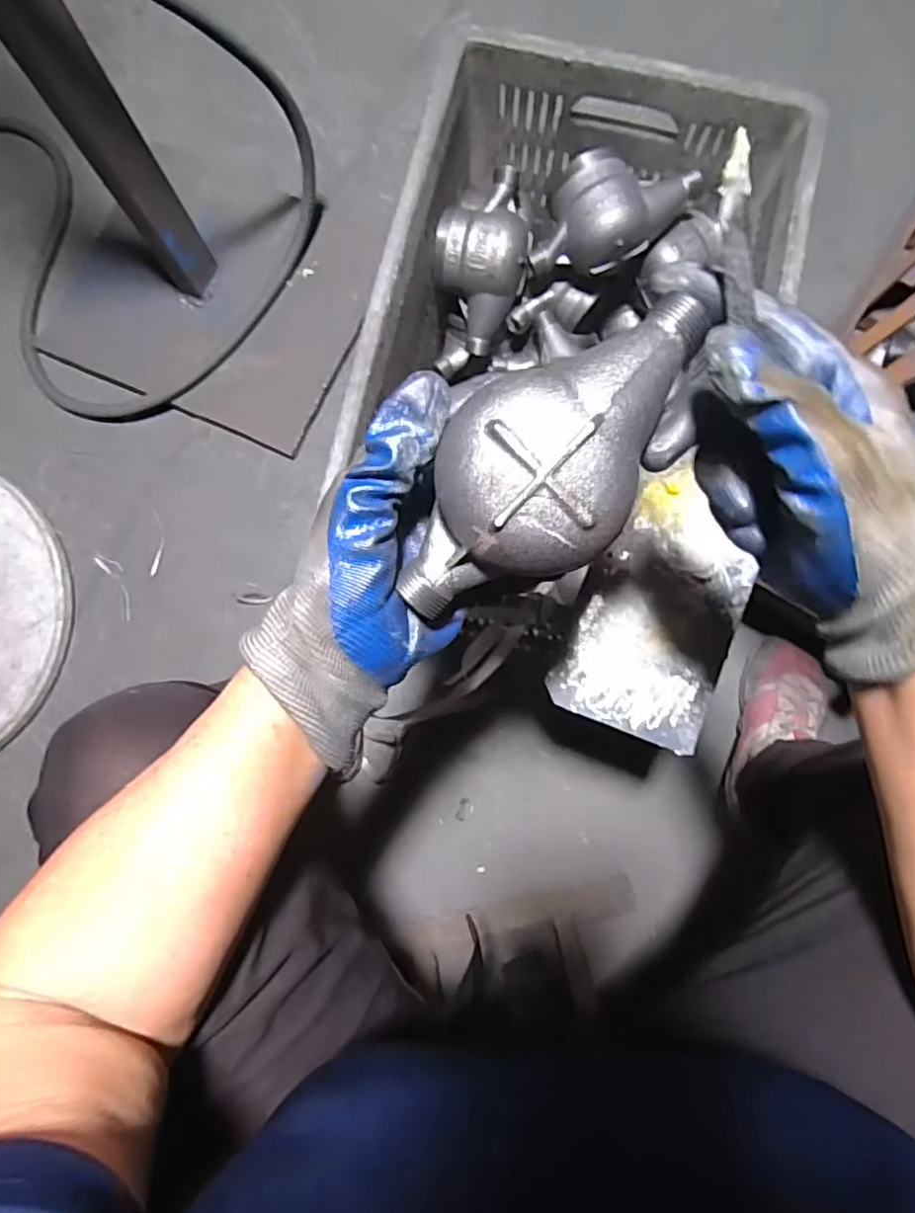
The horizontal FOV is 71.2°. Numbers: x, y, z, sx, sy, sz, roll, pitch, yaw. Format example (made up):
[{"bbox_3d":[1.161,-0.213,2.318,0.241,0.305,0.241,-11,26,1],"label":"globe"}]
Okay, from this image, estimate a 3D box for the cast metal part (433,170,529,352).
[{"bbox_3d":[0.024,-0.335,0.626,0.088,0.083,0.135,4,85,2],"label":"cast metal part"}]

